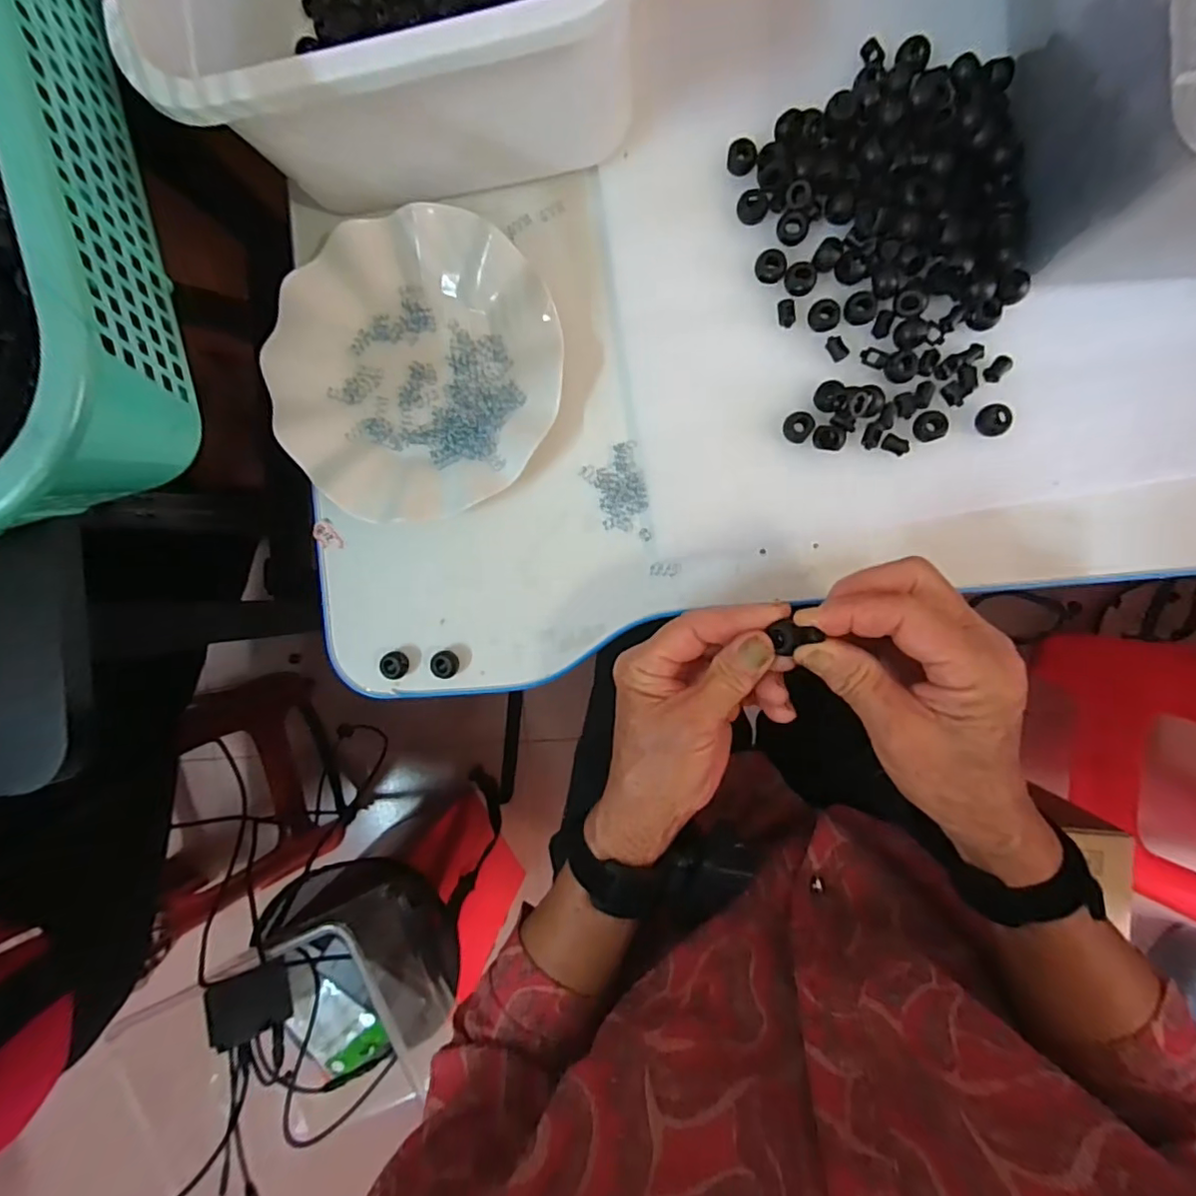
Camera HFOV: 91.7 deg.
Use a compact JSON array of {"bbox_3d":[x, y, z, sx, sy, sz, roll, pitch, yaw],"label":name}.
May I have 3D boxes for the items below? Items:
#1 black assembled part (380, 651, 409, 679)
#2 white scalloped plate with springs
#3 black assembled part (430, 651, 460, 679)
[{"bbox_3d":[-0.131,0.043,0.377,0.014,0.015,0.017,-30,89,6],"label":"black assembled part"},{"bbox_3d":[-0.113,-0.141,0.356,0.176,0.027,0.177,0,92,5],"label":"white scalloped plate with springs"},{"bbox_3d":[-0.098,0.042,0.375,0.016,0.014,0.017,0,92,5],"label":"black assembled part"}]

